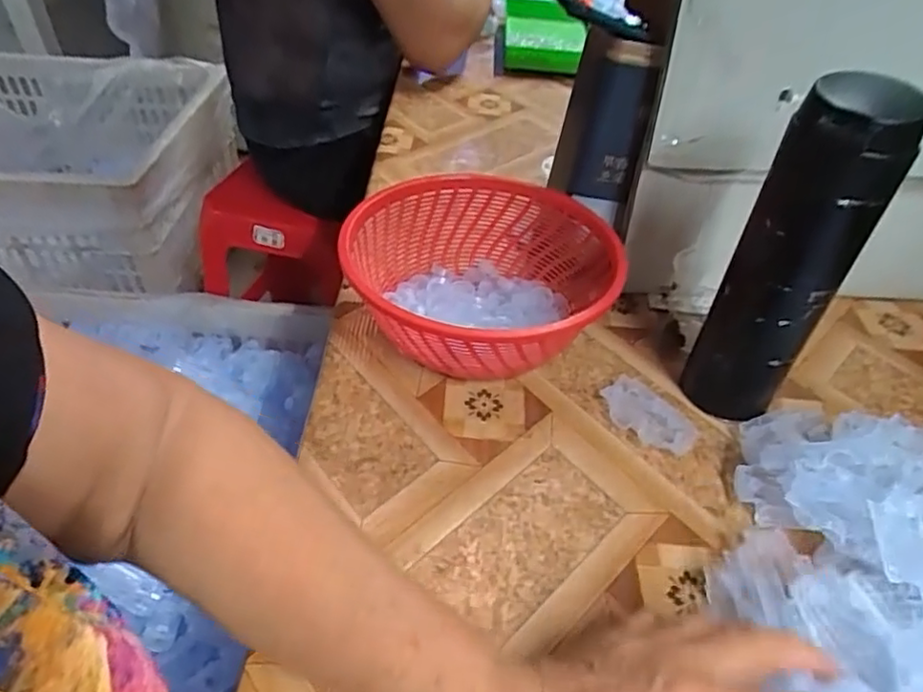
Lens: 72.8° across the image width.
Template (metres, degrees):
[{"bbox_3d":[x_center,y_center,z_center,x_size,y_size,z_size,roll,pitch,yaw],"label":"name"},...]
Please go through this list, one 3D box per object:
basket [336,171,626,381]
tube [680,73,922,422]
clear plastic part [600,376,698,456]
[{"bbox_3d":[0.012,-0.048,0.487,0.192,0.082,0.194,2,43,-2],"label":"basket"},{"bbox_3d":[0.197,-0.040,0.387,0.062,0.224,0.051,28,48,23],"label":"tube"},{"bbox_3d":[0.132,0.050,0.444,0.044,0.010,0.068,-28,51,-29],"label":"clear plastic part"}]

